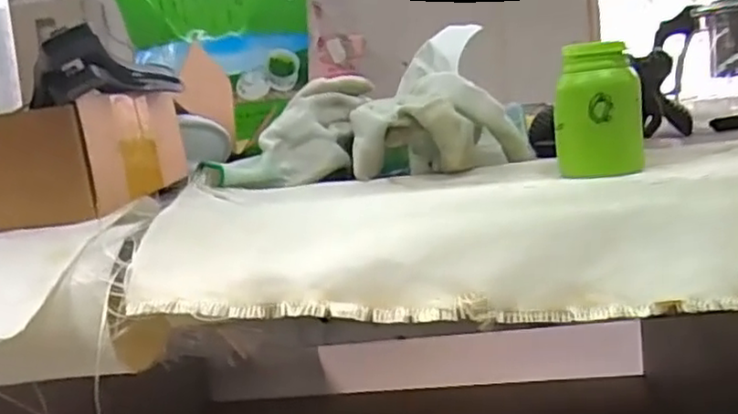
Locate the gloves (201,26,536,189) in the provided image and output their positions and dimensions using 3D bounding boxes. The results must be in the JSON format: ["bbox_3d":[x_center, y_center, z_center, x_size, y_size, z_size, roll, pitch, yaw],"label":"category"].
[{"bbox_3d":[-0.001,-0.067,0.518,0.221,0.097,0.139,-5,9,7],"label":"gloves"}]

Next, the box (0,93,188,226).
[{"bbox_3d":[-0.289,-0.026,0.523,0.236,0.087,0.169,-5,9,7],"label":"box"}]

